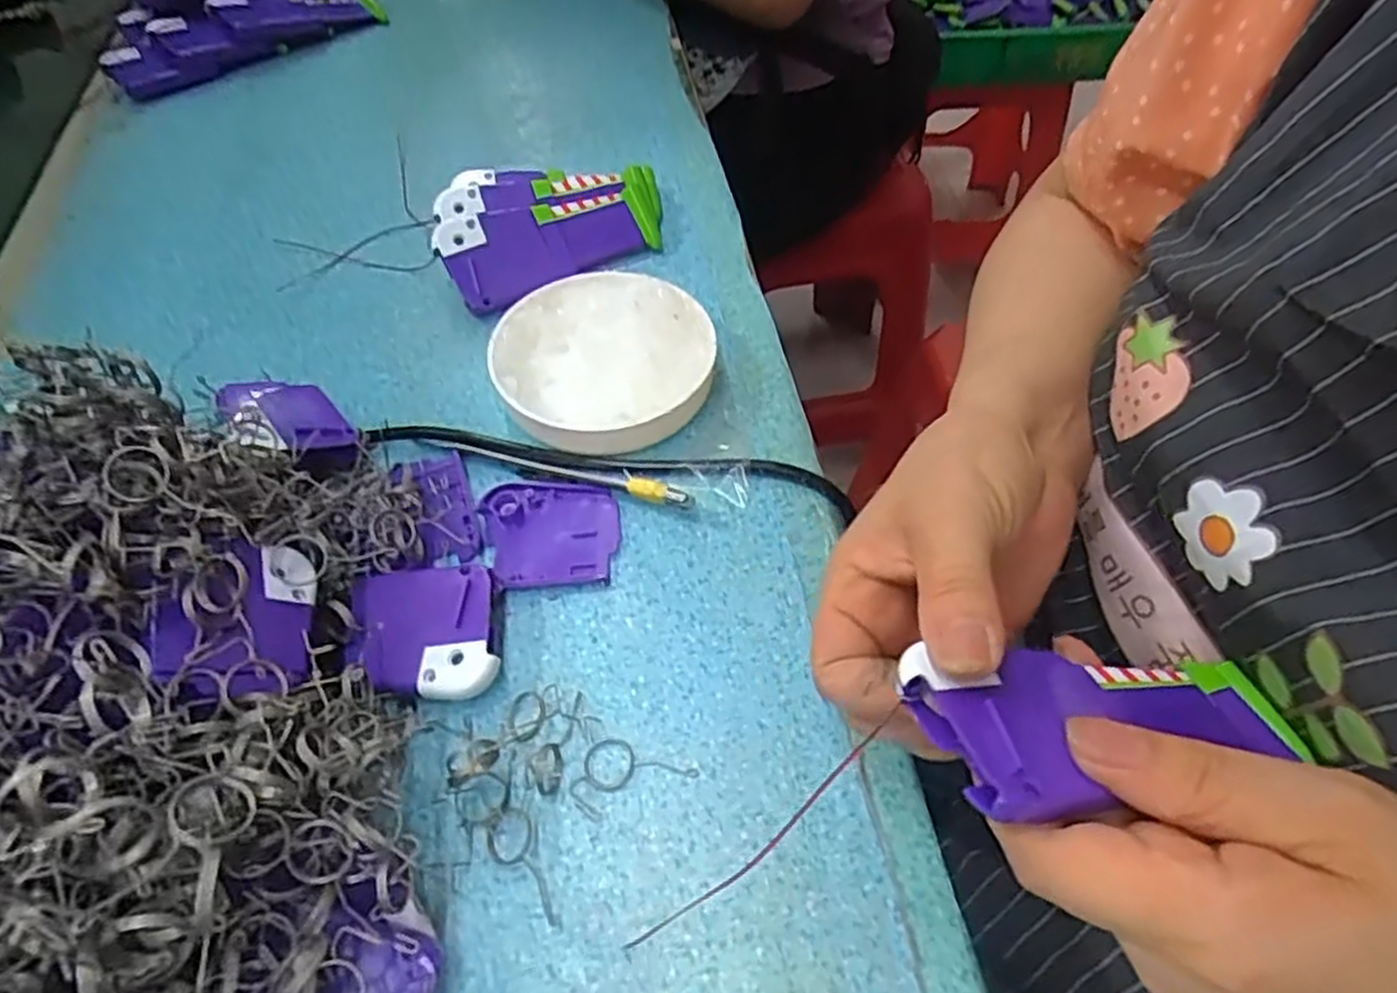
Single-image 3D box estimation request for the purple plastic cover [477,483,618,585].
[{"bbox_3d":[-0.066,0.016,0.341,0.060,0.007,0.050,0,55,0],"label":"purple plastic cover"}]

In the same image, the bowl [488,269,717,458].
[{"bbox_3d":[-0.045,-0.065,0.383,0.104,0.027,0.106,0,55,0],"label":"bowl"}]

